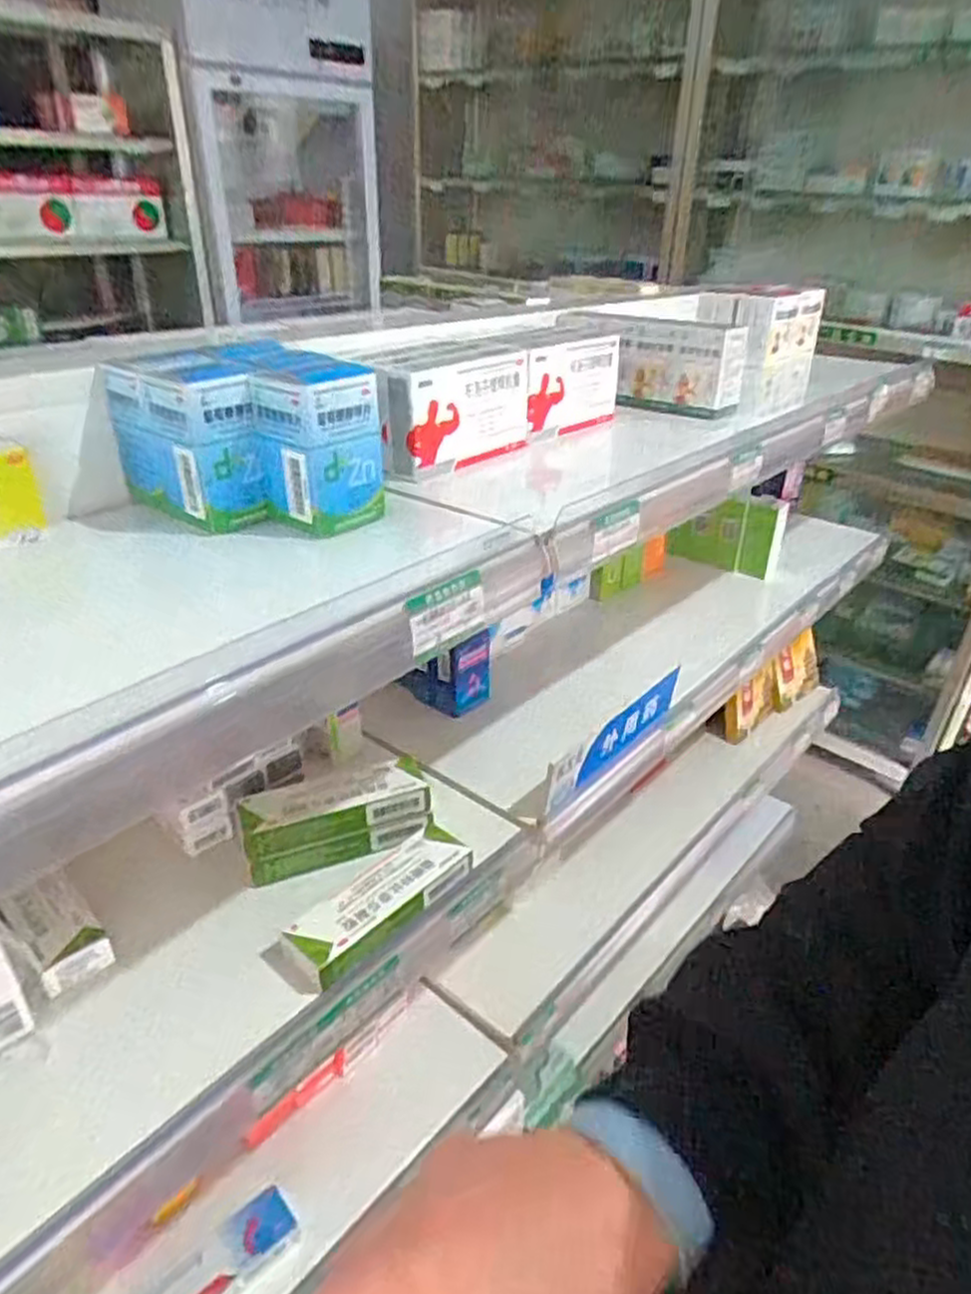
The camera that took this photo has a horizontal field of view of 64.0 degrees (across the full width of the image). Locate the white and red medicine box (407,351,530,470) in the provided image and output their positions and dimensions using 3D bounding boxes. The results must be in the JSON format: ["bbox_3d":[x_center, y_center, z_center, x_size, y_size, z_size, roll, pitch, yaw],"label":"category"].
[{"bbox_3d":[-0.009,-0.190,0.628,0.022,0.077,0.144,22,37,28],"label":"white and red medicine box"}]

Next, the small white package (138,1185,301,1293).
[{"bbox_3d":[-0.216,0.482,0.591,0.149,0.023,0.051,-24,40,-36],"label":"small white package"}]

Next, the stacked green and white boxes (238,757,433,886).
[{"bbox_3d":[-0.113,0.129,0.589,0.136,0.062,0.050,-12,35,-22],"label":"stacked green and white boxes"}]

